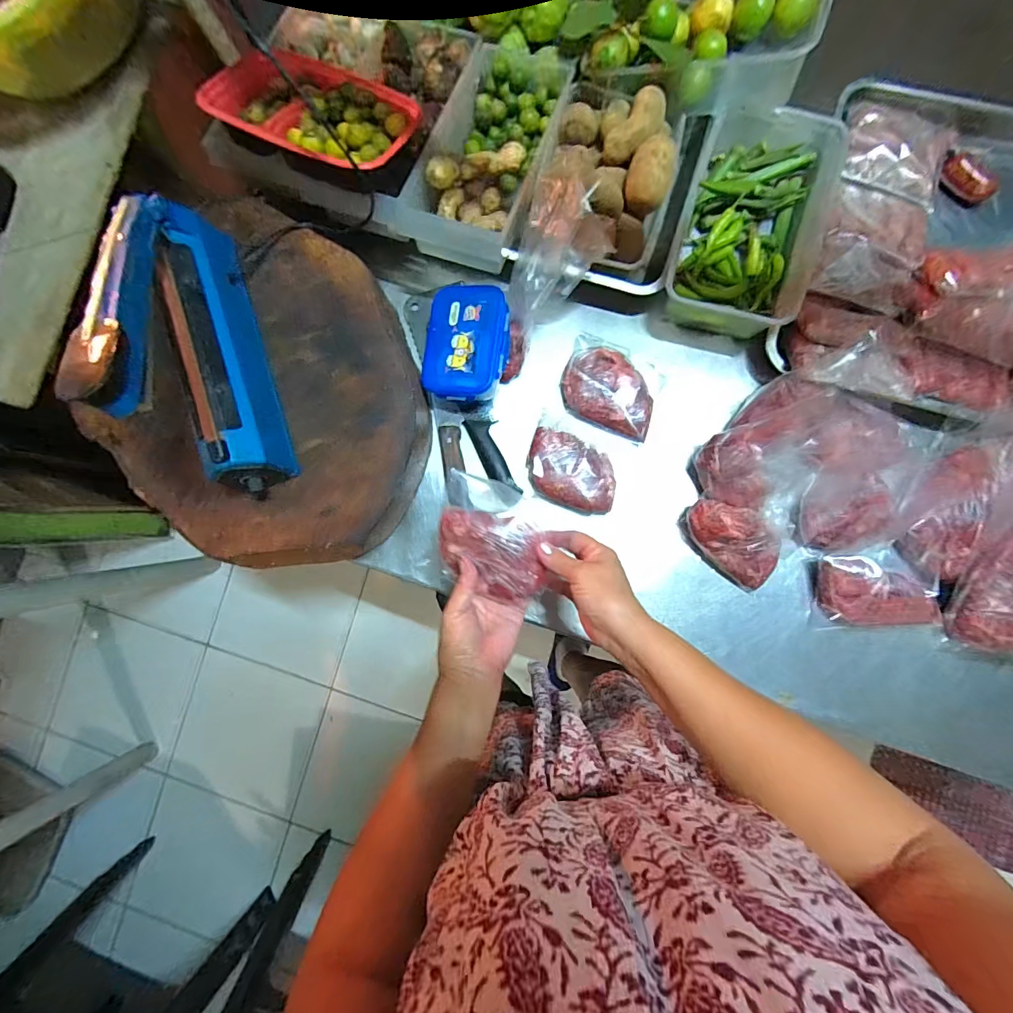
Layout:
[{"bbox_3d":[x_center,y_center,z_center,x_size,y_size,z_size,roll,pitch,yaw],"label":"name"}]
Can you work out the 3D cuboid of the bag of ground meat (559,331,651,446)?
[{"bbox_3d":[0.139,-0.159,0.589,0.130,0.028,0.115,24,90,4],"label":"bag of ground meat"}]

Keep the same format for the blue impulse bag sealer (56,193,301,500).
[{"bbox_3d":[-0.316,-0.169,0.428,0.062,0.211,0.304,-15,88,3],"label":"blue impulse bag sealer"}]

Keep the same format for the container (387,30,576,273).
[{"bbox_3d":[-0.015,-0.451,0.558,0.138,0.076,0.318,21,77,4],"label":"container"}]

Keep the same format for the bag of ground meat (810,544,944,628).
[{"bbox_3d":[0.456,0.101,0.552,0.125,0.049,0.099,-6,88,3],"label":"bag of ground meat"}]

